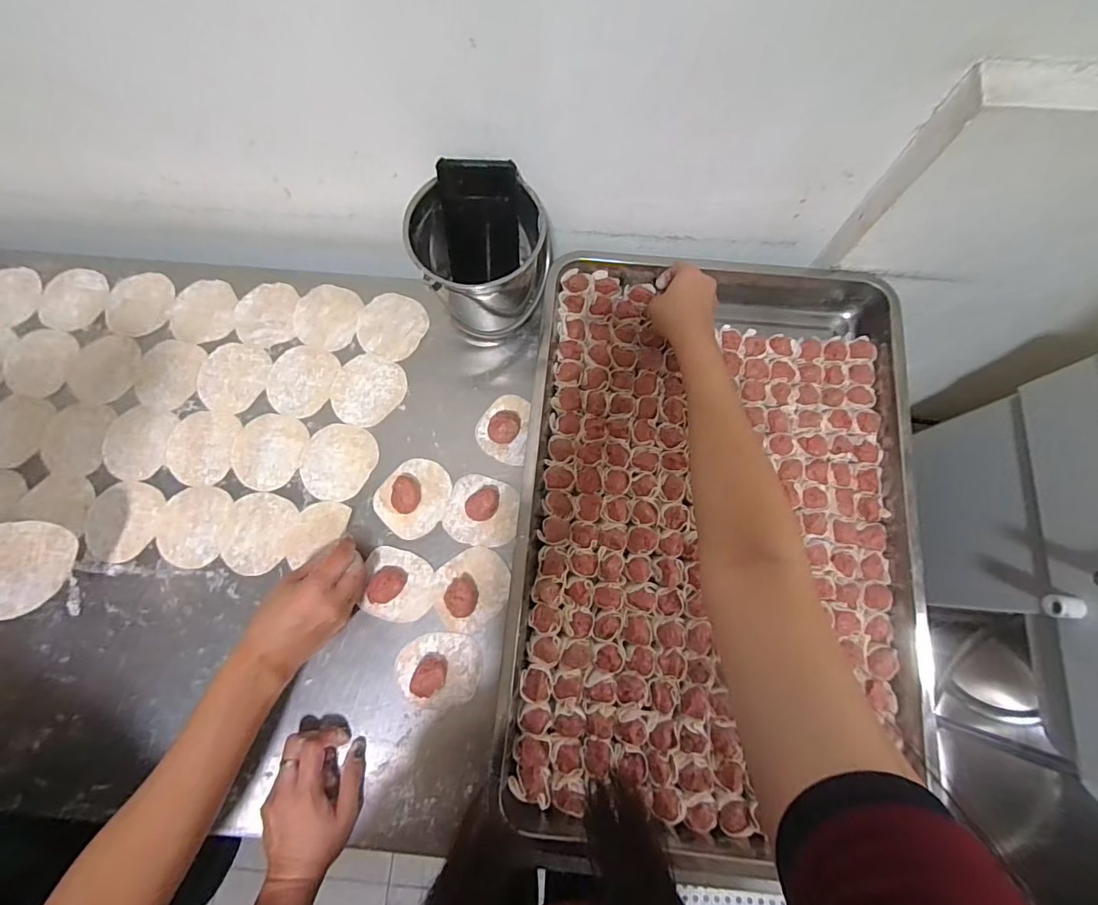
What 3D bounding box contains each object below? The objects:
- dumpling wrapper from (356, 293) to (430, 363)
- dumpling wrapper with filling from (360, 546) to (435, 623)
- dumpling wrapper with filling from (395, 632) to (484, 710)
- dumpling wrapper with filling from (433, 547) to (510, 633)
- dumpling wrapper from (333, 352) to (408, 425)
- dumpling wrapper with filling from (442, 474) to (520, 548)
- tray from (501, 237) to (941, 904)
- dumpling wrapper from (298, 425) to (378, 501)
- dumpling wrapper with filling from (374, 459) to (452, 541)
[{"bbox_3d":[-0.190,-0.153,0.593,0.083,0.005,0.083,0,77,-1],"label":"dumpling wrapper"},{"bbox_3d":[-0.157,0.138,0.508,0.069,0.022,0.072,4,77,0],"label":"dumpling wrapper with filling"},{"bbox_3d":[-0.112,0.219,0.489,0.084,0.023,0.068,3,77,0],"label":"dumpling wrapper with filling"},{"bbox_3d":[-0.082,0.139,0.506,0.082,0.022,0.072,-34,79,-8],"label":"dumpling wrapper with filling"},{"bbox_3d":[-0.213,-0.074,0.572,0.086,0.004,0.080,0,77,-1],"label":"dumpling wrapper"},{"bbox_3d":[-0.072,0.063,0.529,0.078,0.020,0.073,0,77,-1],"label":"dumpling wrapper with filling"},{"bbox_3d":[0.168,0.067,0.513,0.385,0.051,0.611,6,77,1],"label":"tray"},{"bbox_3d":[-0.236,0.010,0.549,0.078,0.004,0.084,0,77,-1],"label":"dumpling wrapper"},{"bbox_3d":[-0.148,0.048,0.533,0.083,0.018,0.076,0,77,-1],"label":"dumpling wrapper with filling"}]

